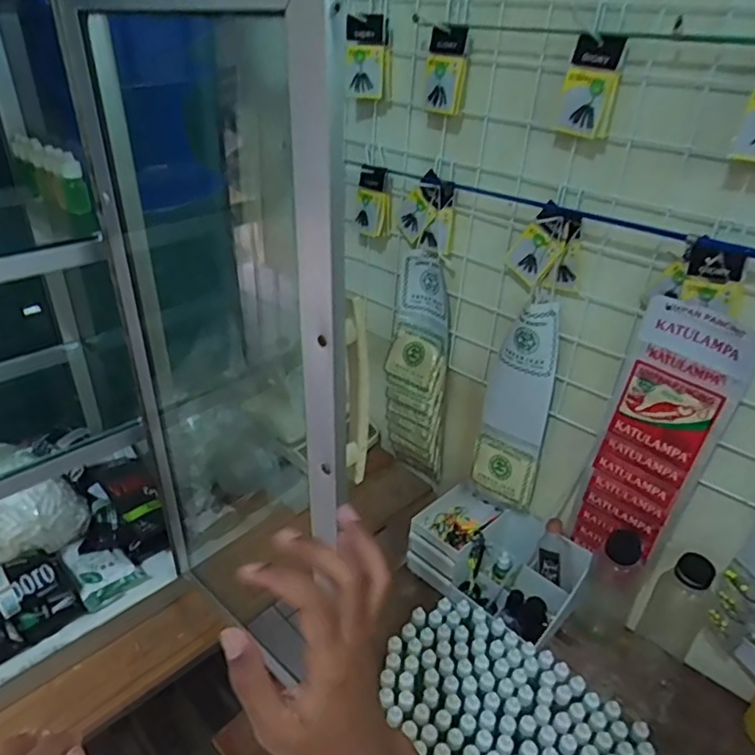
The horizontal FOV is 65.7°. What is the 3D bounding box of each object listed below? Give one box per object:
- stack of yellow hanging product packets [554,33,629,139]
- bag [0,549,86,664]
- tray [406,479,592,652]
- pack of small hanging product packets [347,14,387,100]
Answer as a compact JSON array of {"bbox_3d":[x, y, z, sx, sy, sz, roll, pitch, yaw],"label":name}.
[{"bbox_3d":[0.221,-0.303,0.610,0.053,0.094,0.018,23,25,29],"label":"stack of yellow hanging product packets"},{"bbox_3d":[-0.408,0.250,0.644,0.132,0.065,0.082,-24,41,-37],"label":"bag"},{"bbox_3d":[0.173,0.271,0.869,0.237,0.095,0.147,26,38,32],"label":"tray"},{"bbox_3d":[-0.014,-0.415,0.760,0.052,0.093,0.012,16,31,22],"label":"pack of small hanging product packets"}]

